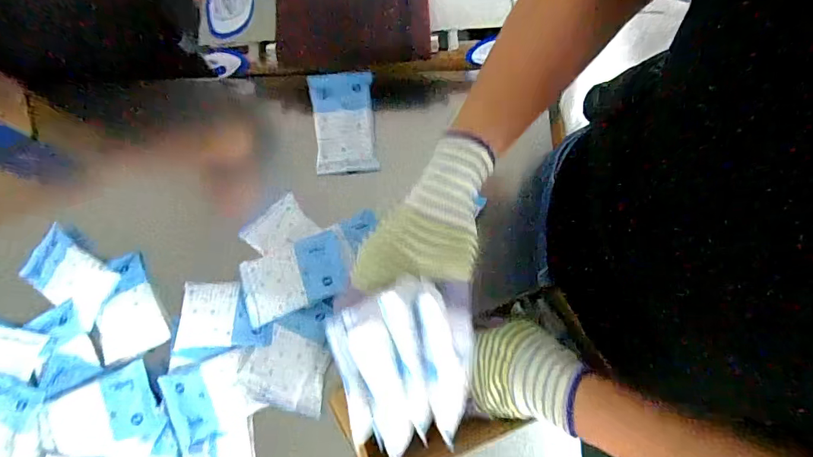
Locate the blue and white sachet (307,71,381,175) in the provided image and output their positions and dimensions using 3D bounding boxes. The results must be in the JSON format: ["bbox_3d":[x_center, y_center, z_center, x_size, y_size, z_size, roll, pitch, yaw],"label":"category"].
[{"bbox_3d":[-0.085,-0.143,0.615,0.083,0.013,0.133,-4,93,1],"label":"blue and white sachet"}]

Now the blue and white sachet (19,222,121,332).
[{"bbox_3d":[-0.446,0.064,0.599,0.130,0.008,0.078,34,79,8],"label":"blue and white sachet"}]

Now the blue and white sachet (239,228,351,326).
[{"bbox_3d":[-0.142,0.059,0.562,0.137,0.023,0.082,-22,73,7],"label":"blue and white sachet"}]

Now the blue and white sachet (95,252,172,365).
[{"bbox_3d":[-0.371,0.106,0.594,0.082,0.011,0.125,-28,78,-6],"label":"blue and white sachet"}]

